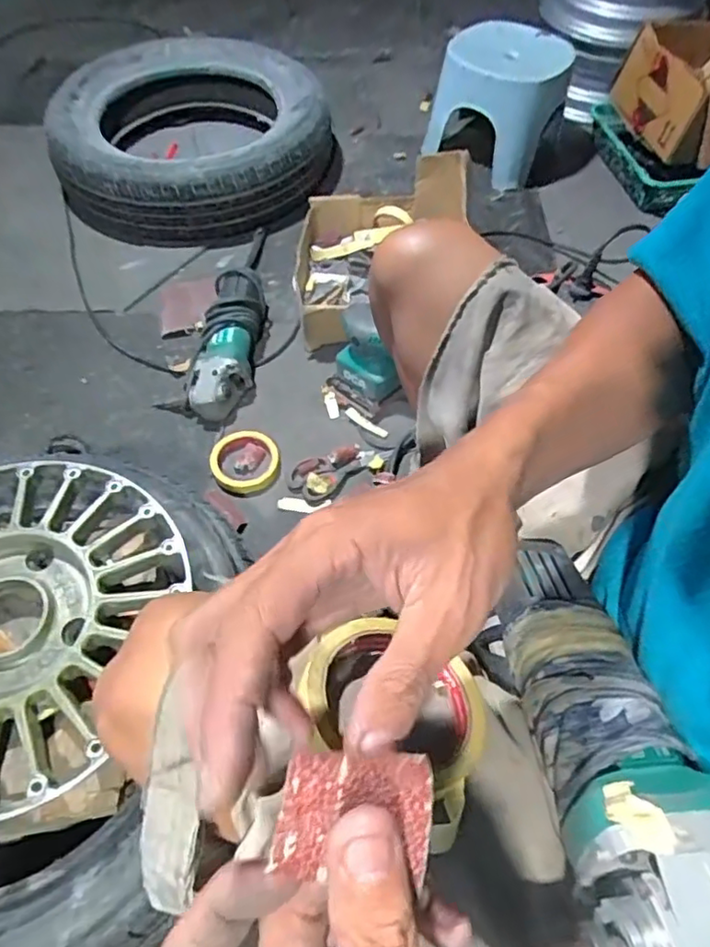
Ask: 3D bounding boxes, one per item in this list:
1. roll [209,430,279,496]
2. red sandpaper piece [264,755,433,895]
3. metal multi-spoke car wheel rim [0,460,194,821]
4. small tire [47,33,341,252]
[{"bbox_3d":[-0.156,-0.020,0.868,0.095,0.023,0.097,1,56,-2],"label":"roll"},{"bbox_3d":[0.000,0.095,0.173,0.043,0.009,0.029,2,56,-2],"label":"red sandpaper piece"},{"bbox_3d":[-0.312,0.123,0.529,0.281,0.040,0.306,0,57,0],"label":"metal multi-spoke car wheel rim"},{"bbox_3d":[-0.307,-0.651,1.172,0.515,0.196,0.465,-21,60,-13],"label":"small tire"}]

